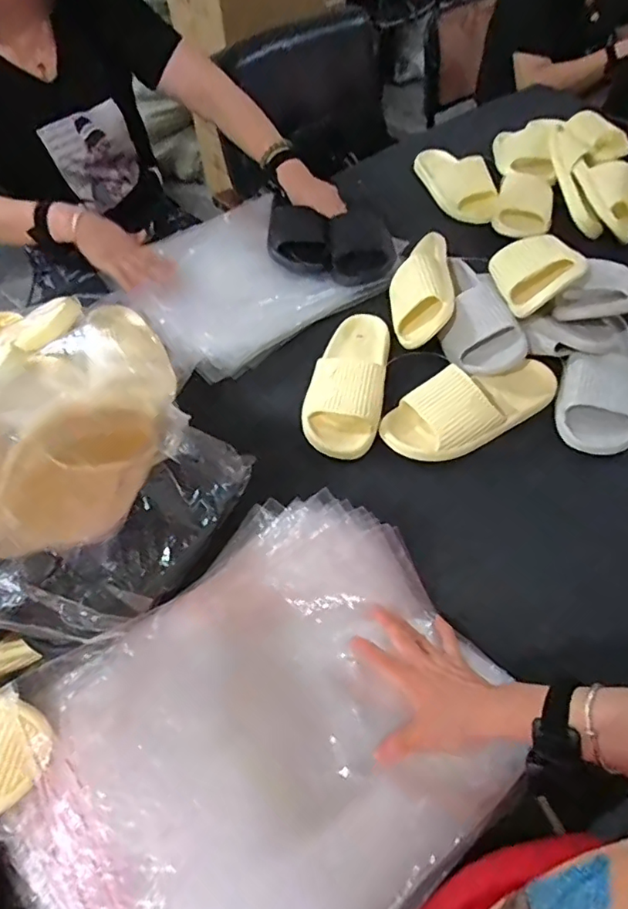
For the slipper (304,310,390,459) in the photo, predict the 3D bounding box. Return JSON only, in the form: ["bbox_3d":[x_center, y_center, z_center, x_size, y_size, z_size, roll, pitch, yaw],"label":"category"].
[{"bbox_3d":[0.052,-0.120,0.795,0.109,0.060,0.260,9,55,8],"label":"slipper"}]

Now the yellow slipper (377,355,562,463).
[{"bbox_3d":[0.224,-0.067,0.764,0.265,0.074,0.104,-21,57,-13],"label":"yellow slipper"}]

